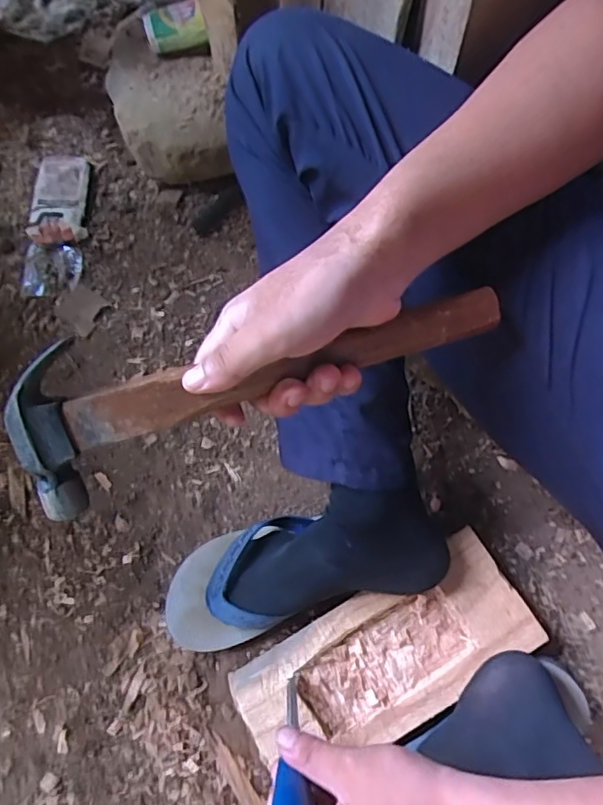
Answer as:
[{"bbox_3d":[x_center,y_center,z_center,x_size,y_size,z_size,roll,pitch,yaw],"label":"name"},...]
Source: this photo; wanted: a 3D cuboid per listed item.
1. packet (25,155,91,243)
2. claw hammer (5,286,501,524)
[{"bbox_3d":[-0.302,-0.255,0.685,0.072,0.023,0.121,-1,69,0],"label":"packet"},{"bbox_3d":[-0.024,-0.030,0.307,0.276,0.028,0.083,-23,108,-6],"label":"claw hammer"}]

